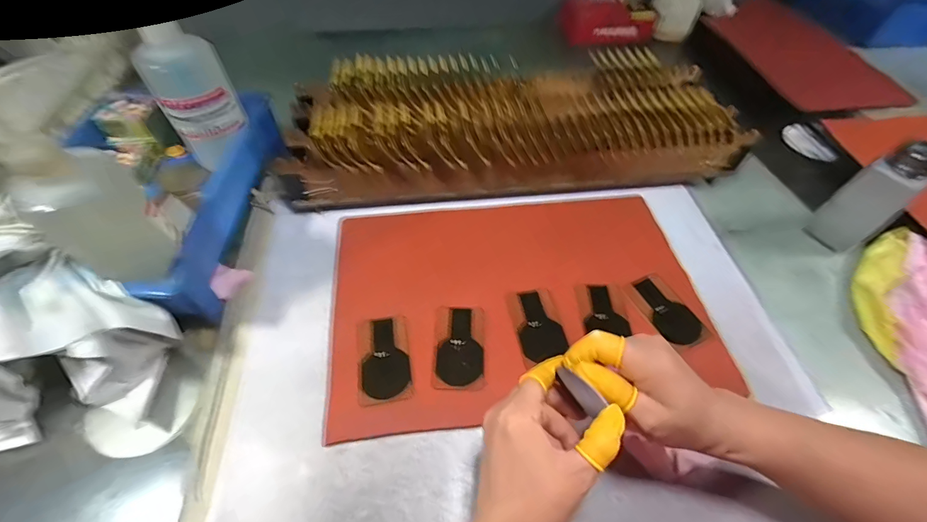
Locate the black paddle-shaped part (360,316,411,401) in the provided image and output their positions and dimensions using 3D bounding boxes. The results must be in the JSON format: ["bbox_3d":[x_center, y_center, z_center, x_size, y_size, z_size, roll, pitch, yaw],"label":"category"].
[{"bbox_3d":[-0.076,0.092,0.379,0.045,0.004,0.076,-11,55,-9],"label":"black paddle-shaped part"}]

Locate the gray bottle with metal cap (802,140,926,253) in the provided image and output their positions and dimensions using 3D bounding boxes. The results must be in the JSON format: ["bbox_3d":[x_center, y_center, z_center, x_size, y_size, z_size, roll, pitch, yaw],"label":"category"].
[{"bbox_3d":[0.445,-0.067,0.430,0.035,0.124,0.052,-21,57,-16],"label":"gray bottle with metal cap"}]

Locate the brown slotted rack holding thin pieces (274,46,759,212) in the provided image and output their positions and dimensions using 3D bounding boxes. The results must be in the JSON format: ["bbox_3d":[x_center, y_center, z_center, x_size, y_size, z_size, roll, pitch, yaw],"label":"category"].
[{"bbox_3d":[0.062,-0.176,0.525,0.546,0.114,0.184,-4,54,-4],"label":"brown slotted rack holding thin pieces"}]

